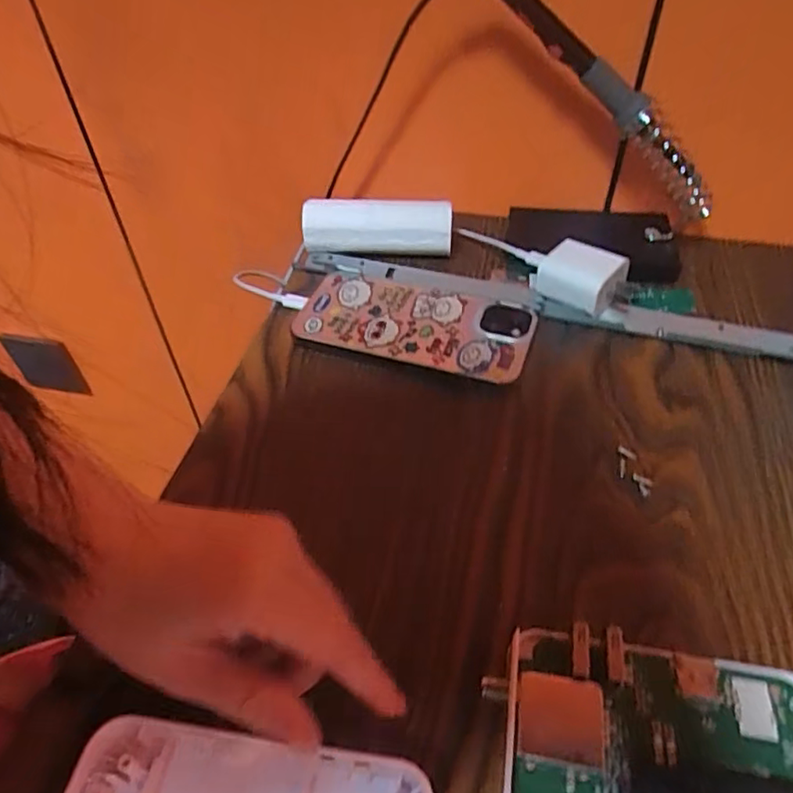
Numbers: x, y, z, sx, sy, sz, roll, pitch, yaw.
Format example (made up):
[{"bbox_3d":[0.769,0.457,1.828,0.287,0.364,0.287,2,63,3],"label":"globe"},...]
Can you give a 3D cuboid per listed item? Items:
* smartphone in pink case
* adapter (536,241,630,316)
[{"bbox_3d":[0.010,-0.045,0.376,0.143,0.012,0.067,15,50,15],"label":"smartphone in pink case"},{"bbox_3d":[0.115,-0.076,0.374,0.033,0.027,0.046,-35,56,-27],"label":"adapter"}]

